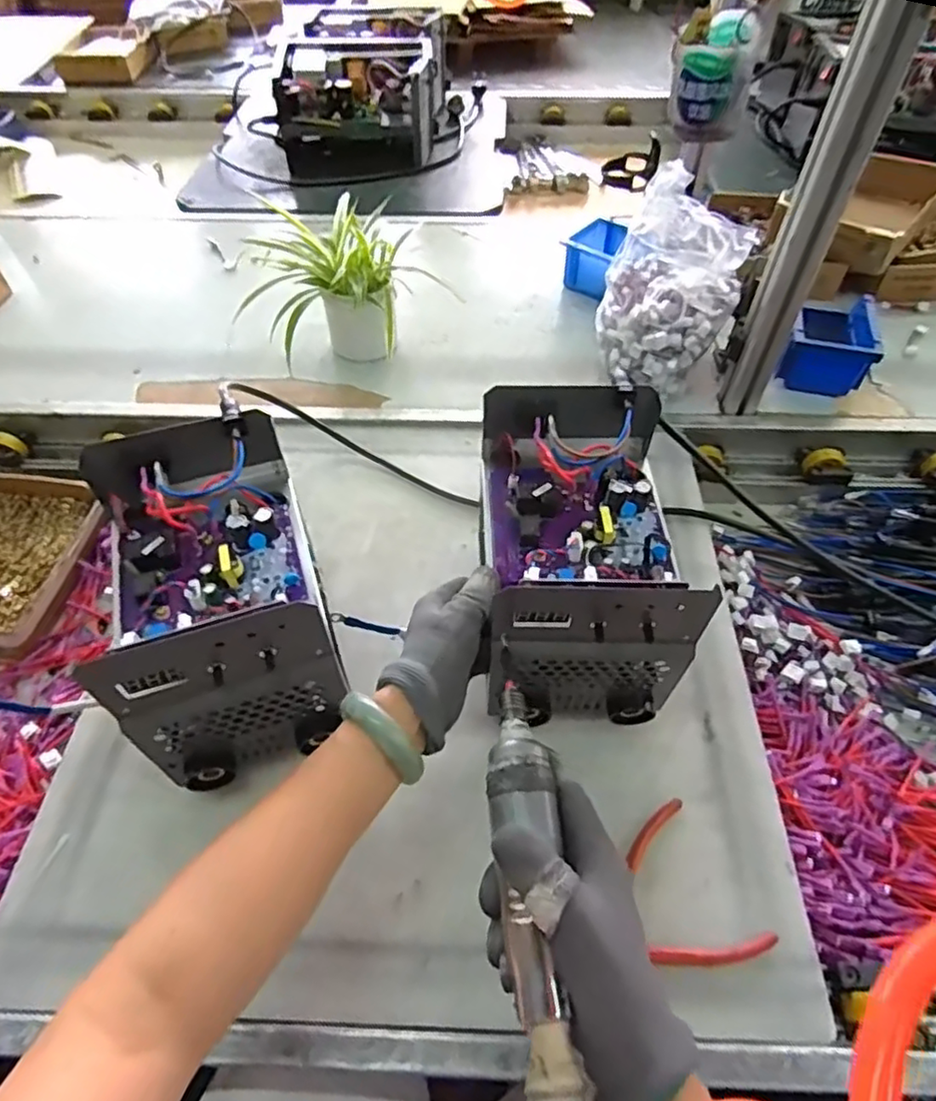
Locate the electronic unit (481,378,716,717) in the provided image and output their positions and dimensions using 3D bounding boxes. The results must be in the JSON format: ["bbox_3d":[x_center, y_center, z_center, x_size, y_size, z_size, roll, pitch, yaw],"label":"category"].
[{"bbox_3d":[0.090,0.000,0.533,0.145,0.158,0.224,-1,52,-1],"label":"electronic unit"}]

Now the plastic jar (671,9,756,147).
[{"bbox_3d":[0.195,-0.379,0.518,0.062,0.072,0.062,12,53,9],"label":"plastic jar"}]

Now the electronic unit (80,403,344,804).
[{"bbox_3d":[-0.197,0.041,0.527,0.147,0.184,0.227,-16,54,-12],"label":"electronic unit"}]

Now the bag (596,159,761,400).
[{"bbox_3d":[0.238,-0.308,0.763,0.152,0.169,0.159,16,54,12],"label":"bag"}]

